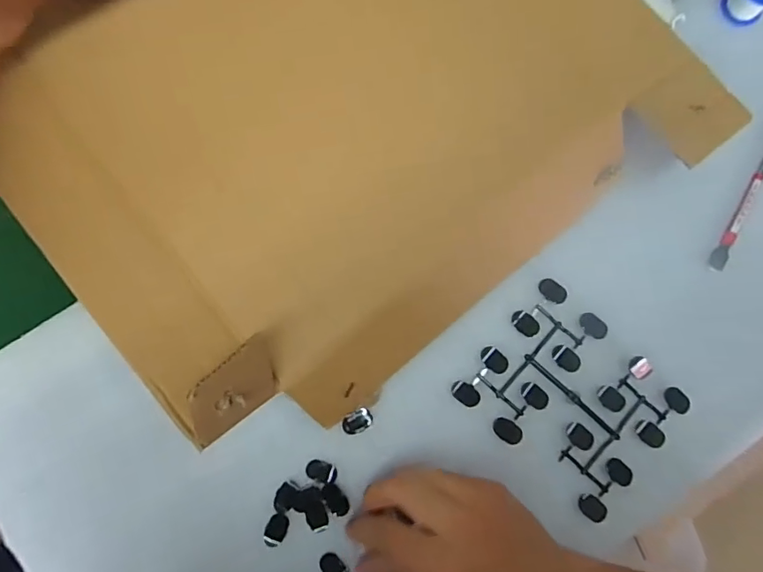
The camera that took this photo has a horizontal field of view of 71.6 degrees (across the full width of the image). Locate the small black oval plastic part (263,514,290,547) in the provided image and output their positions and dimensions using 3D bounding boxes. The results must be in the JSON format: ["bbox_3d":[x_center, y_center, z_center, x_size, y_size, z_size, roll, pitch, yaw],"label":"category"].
[{"bbox_3d":[-0.066,0.152,0.328,0.013,0.004,0.020,25,82,3],"label":"small black oval plastic part"}]

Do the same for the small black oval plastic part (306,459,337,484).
[{"bbox_3d":[-0.038,0.117,0.333,0.019,0.004,0.012,13,81,1],"label":"small black oval plastic part"}]

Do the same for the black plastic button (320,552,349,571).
[{"bbox_3d":[-0.029,0.175,0.326,0.014,0.004,0.020,-41,84,-6],"label":"black plastic button"}]

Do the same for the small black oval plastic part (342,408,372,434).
[{"bbox_3d":[-0.015,0.087,0.337,0.020,0.005,0.013,-28,83,-5],"label":"small black oval plastic part"}]

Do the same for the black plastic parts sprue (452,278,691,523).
[{"bbox_3d":[0.123,0.071,0.341,0.121,0.005,0.096,41,83,5],"label":"black plastic parts sprue"}]

